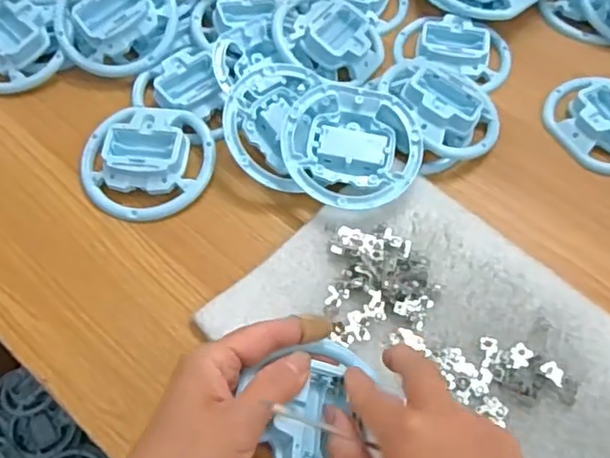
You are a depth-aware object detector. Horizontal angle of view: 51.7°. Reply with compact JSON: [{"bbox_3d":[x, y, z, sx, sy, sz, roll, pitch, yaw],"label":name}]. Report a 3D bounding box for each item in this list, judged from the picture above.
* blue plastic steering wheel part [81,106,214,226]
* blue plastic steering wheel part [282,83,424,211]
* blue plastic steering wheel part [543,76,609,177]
[{"bbox_3d":[-0.123,-0.059,0.494,0.102,0.030,0.099,0,59,0],"label":"blue plastic steering wheel part"},{"bbox_3d":[0.036,-0.062,0.483,0.103,0.026,0.098,0,59,0],"label":"blue plastic steering wheel part"},{"bbox_3d":[0.253,-0.090,0.527,0.084,0.021,0.103,-33,64,-19],"label":"blue plastic steering wheel part"}]

